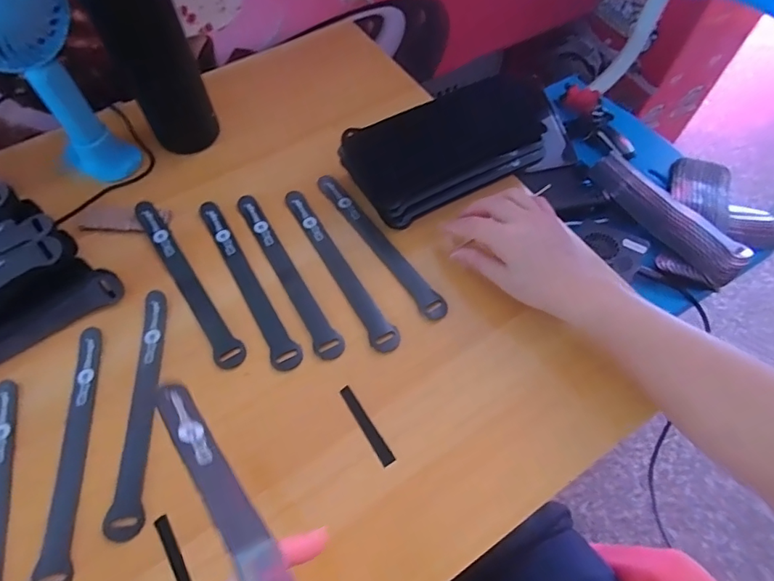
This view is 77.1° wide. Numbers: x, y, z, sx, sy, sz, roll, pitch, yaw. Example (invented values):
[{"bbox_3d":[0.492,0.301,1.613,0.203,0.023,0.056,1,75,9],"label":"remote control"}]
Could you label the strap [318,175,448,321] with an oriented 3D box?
[{"bbox_3d":[-0.009,-0.050,0.485,0.023,0.005,0.204,-32,64,-14],"label":"strap"}]

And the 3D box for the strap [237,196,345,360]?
[{"bbox_3d":[-0.099,-0.021,0.463,0.025,0.005,0.206,-28,64,-17],"label":"strap"}]

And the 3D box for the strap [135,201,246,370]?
[{"bbox_3d":[-0.189,-0.011,0.454,0.024,0.006,0.207,-32,65,-19],"label":"strap"}]

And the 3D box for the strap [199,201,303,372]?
[{"bbox_3d":[-0.134,-0.010,0.458,0.024,0.005,0.204,-28,64,-17],"label":"strap"}]

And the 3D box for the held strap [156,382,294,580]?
[{"bbox_3d":[-0.070,0.105,0.227,0.019,0.013,0.192,-34,47,-20],"label":"held strap"}]

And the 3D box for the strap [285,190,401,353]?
[{"bbox_3d":[-0.049,-0.026,0.466,0.025,0.004,0.205,-28,64,-17],"label":"strap"}]

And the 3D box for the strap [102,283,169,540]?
[{"bbox_3d":[-0.200,0.091,0.398,0.025,0.005,0.199,-5,60,-5],"label":"strap"}]

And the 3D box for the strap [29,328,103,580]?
[{"bbox_3d":[-0.245,0.122,0.381,0.024,0.004,0.200,-6,60,-6],"label":"strap"}]

